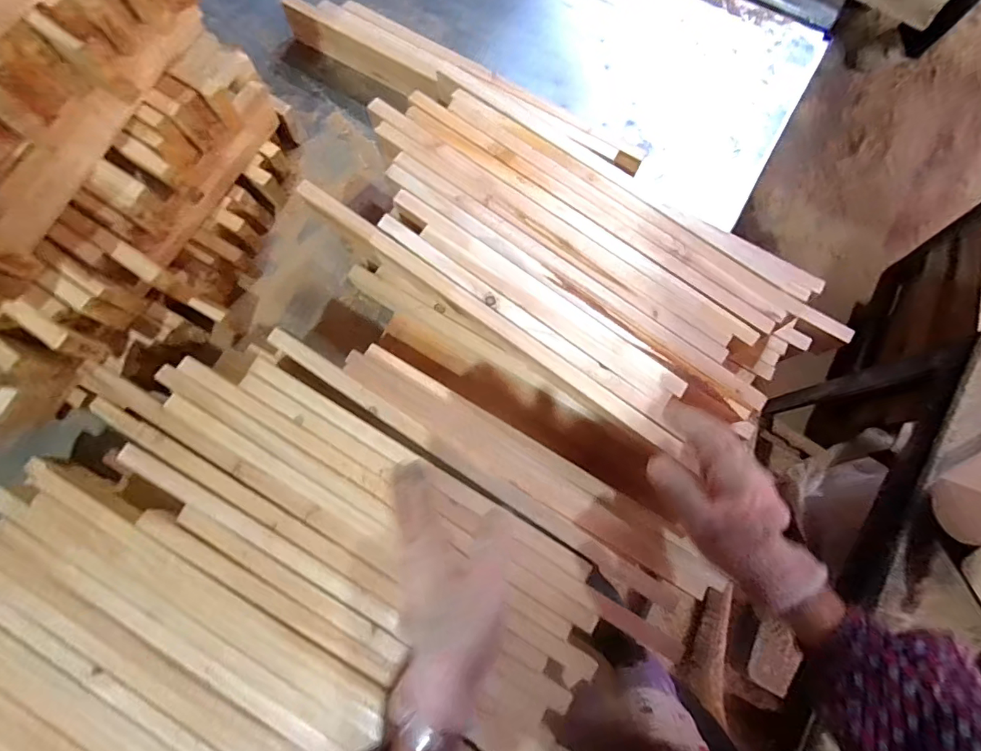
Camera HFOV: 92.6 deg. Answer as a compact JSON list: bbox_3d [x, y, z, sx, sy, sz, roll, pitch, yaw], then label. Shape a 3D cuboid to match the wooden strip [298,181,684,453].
[{"bbox_3d":[-0.012,-0.067,0.521,0.498,0.027,0.029,35,79,8],"label":"wooden strip"}]

